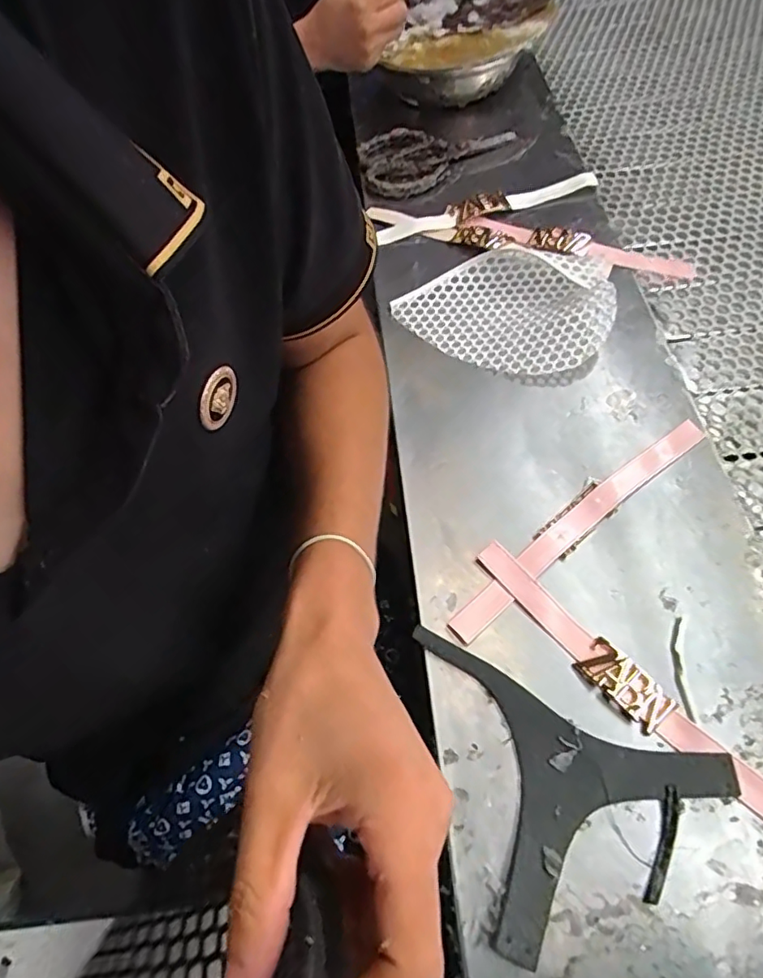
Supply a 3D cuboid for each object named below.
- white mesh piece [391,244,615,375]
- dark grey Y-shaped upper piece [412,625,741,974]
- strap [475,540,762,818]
[{"bbox_3d":[0.111,-0.172,0.522,0.189,0.034,0.132,9,63,7],"label":"white mesh piece"},{"bbox_3d":[0.093,0.193,0.342,0.201,0.010,0.144,21,63,13],"label":"dark grey Y-shaped upper piece"},{"bbox_3d":[0.160,0.127,0.372,0.029,0.012,0.250,-40,68,-17],"label":"strap"}]

